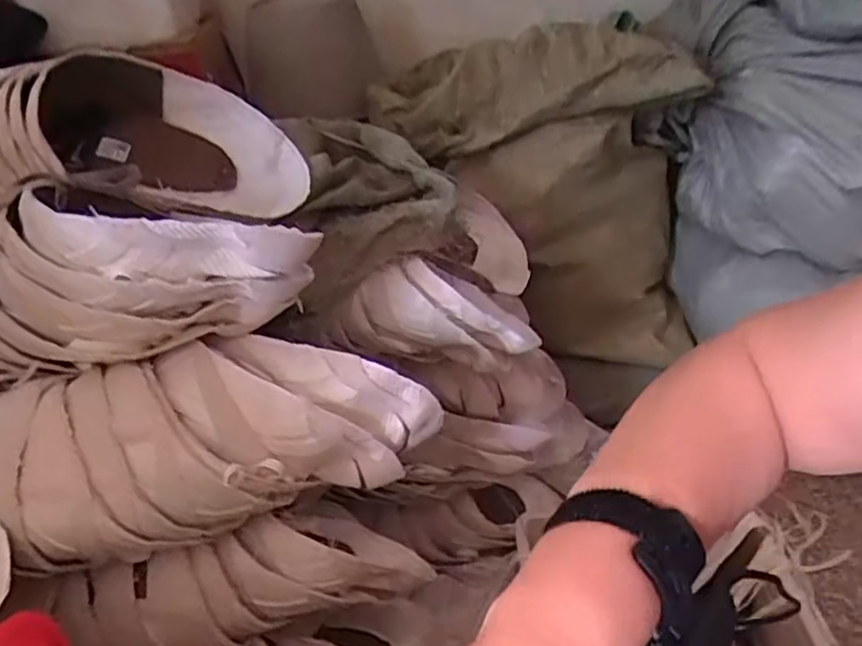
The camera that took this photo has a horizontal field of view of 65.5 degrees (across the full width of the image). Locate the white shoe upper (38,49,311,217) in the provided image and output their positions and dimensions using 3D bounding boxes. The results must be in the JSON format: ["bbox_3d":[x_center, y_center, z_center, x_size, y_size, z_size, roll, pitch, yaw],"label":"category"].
[{"bbox_3d":[-0.232,-0.154,0.621,0.226,0.131,0.103,7,29,-32],"label":"white shoe upper"}]

